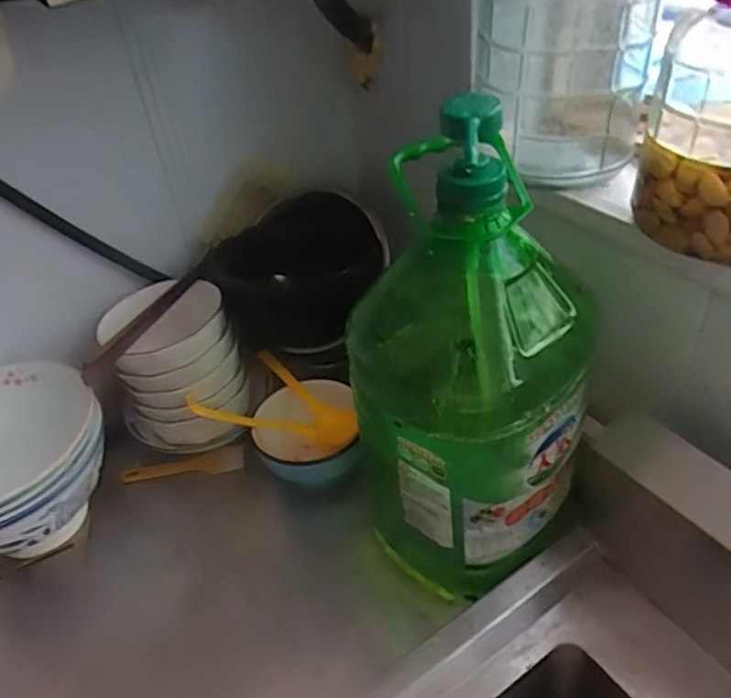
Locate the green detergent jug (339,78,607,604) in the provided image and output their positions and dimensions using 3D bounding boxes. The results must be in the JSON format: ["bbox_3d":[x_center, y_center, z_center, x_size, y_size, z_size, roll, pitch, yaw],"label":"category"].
[{"bbox_3d":[0.081,0.022,0.554,0.149,0.437,0.168,-34,46,-28],"label":"green detergent jug"}]

